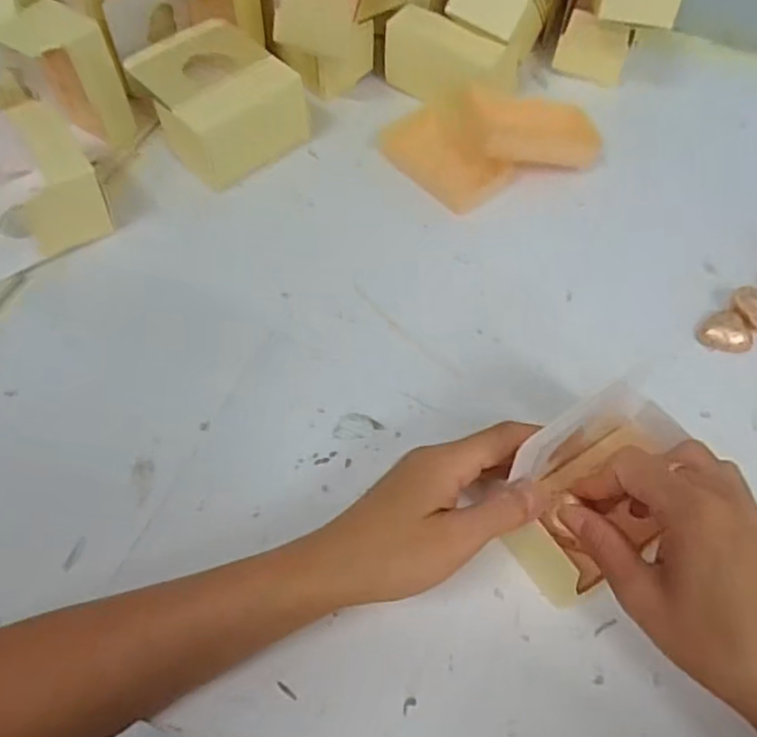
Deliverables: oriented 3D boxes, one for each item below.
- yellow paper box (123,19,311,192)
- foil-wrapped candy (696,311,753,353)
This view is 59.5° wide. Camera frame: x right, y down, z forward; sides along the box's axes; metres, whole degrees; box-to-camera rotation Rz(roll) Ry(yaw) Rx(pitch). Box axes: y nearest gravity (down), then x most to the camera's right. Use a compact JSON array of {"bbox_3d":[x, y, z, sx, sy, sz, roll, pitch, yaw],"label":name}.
[{"bbox_3d":[-0.126,-0.212,0.528,0.101,0.073,0.114,-34,64,-18],"label":"yellow paper box"},{"bbox_3d":[0.235,-0.024,0.448,0.034,0.011,0.029,35,65,20],"label":"foil-wrapped candy"}]

